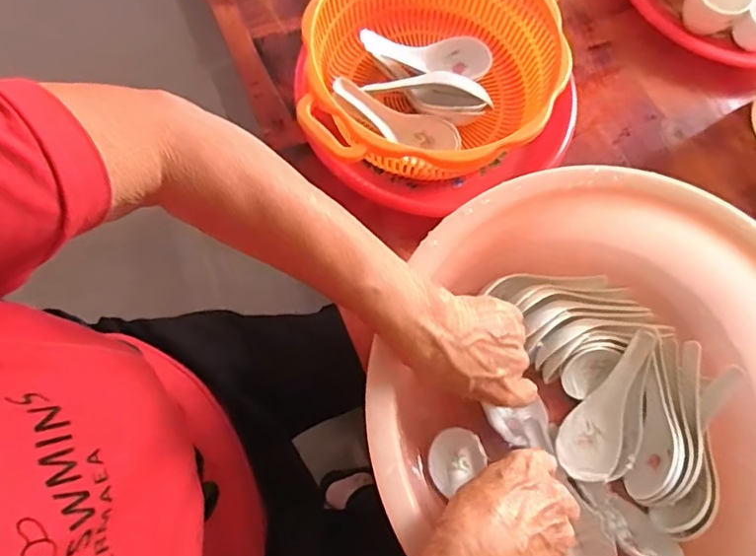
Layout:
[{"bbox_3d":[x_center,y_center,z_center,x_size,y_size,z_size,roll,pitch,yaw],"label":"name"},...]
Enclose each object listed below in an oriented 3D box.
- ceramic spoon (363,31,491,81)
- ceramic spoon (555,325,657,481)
[{"bbox_3d":[0.043,-0.203,0.507,0.117,0.027,0.036,-2,72,-19],"label":"ceramic spoon"},{"bbox_3d":[0.182,0.103,0.427,0.047,0.033,0.118,41,76,10],"label":"ceramic spoon"}]

